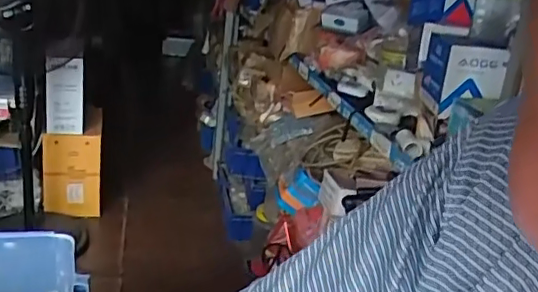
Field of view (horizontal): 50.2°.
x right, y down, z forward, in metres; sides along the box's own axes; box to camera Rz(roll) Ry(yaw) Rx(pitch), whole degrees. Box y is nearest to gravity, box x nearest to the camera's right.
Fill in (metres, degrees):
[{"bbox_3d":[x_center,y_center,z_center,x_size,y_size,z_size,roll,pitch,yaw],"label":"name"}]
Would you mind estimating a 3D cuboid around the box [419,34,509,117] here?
[{"bbox_3d":[0.265,-0.102,0.792,0.076,0.092,0.135,8,20,2],"label":"box"}]

